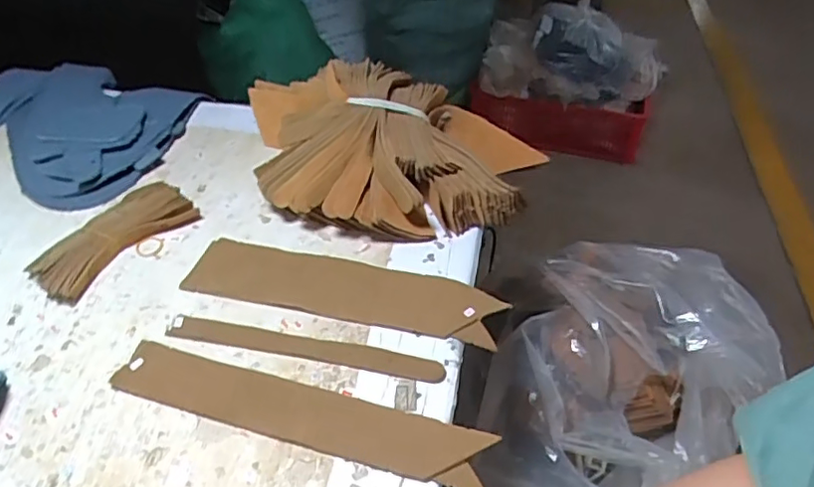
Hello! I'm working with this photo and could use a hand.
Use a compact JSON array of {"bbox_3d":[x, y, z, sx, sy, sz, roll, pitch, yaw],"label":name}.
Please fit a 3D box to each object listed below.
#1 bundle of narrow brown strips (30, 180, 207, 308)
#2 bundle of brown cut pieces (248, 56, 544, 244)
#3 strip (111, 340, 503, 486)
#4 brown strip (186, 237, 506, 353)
[{"bbox_3d":[-0.239,-0.007,0.480,0.066,0.019,0.127,28,49,26],"label":"bundle of narrow brown strips"},{"bbox_3d":[-0.018,-0.099,0.543,0.232,0.075,0.223,-8,44,-11],"label":"bundle of brown cut pieces"},{"bbox_3d":[-0.069,0.106,0.371,0.238,0.007,0.040,12,46,11],"label":"strip"},{"bbox_3d":[-0.048,0.035,0.450,0.232,0.009,0.057,11,47,9],"label":"brown strip"}]

